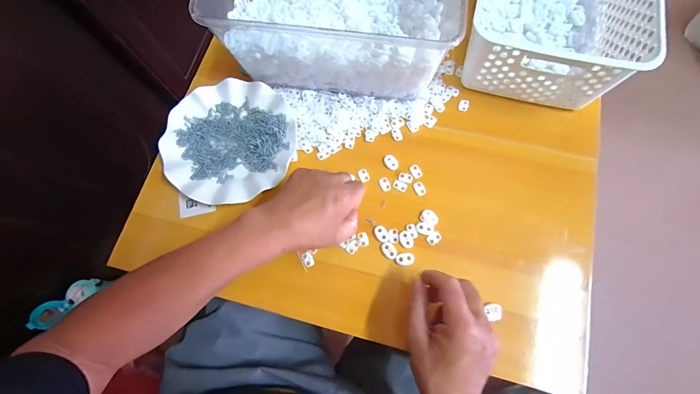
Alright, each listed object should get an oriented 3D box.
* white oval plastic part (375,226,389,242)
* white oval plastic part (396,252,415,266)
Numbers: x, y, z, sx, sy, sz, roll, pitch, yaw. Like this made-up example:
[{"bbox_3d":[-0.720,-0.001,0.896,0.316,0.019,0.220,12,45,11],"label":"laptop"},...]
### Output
[{"bbox_3d":[0.041,0.047,0.409,0.015,0.004,0.023,-25,74,-6],"label":"white oval plastic part"},{"bbox_3d":[0.069,0.078,0.400,0.023,0.004,0.015,-12,73,-2],"label":"white oval plastic part"}]

